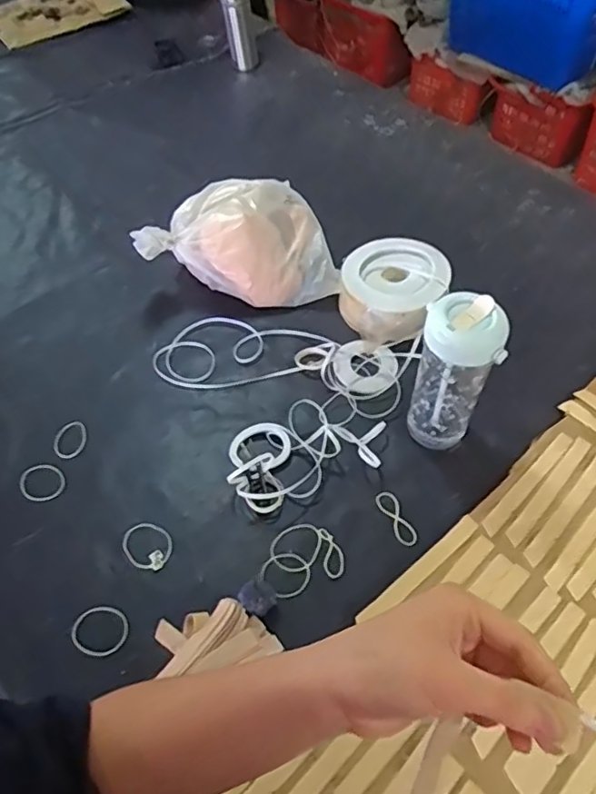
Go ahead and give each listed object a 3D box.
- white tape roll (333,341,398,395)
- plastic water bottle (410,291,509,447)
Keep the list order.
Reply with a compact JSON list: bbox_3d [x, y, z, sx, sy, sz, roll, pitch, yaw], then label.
[{"bbox_3d":[0.096,-0.045,0.872,0.092,0.022,0.081,35,60,26],"label":"white tape roll"},{"bbox_3d":[0.187,-0.019,0.728,0.087,0.214,0.069,0,51,2],"label":"plastic water bottle"}]

